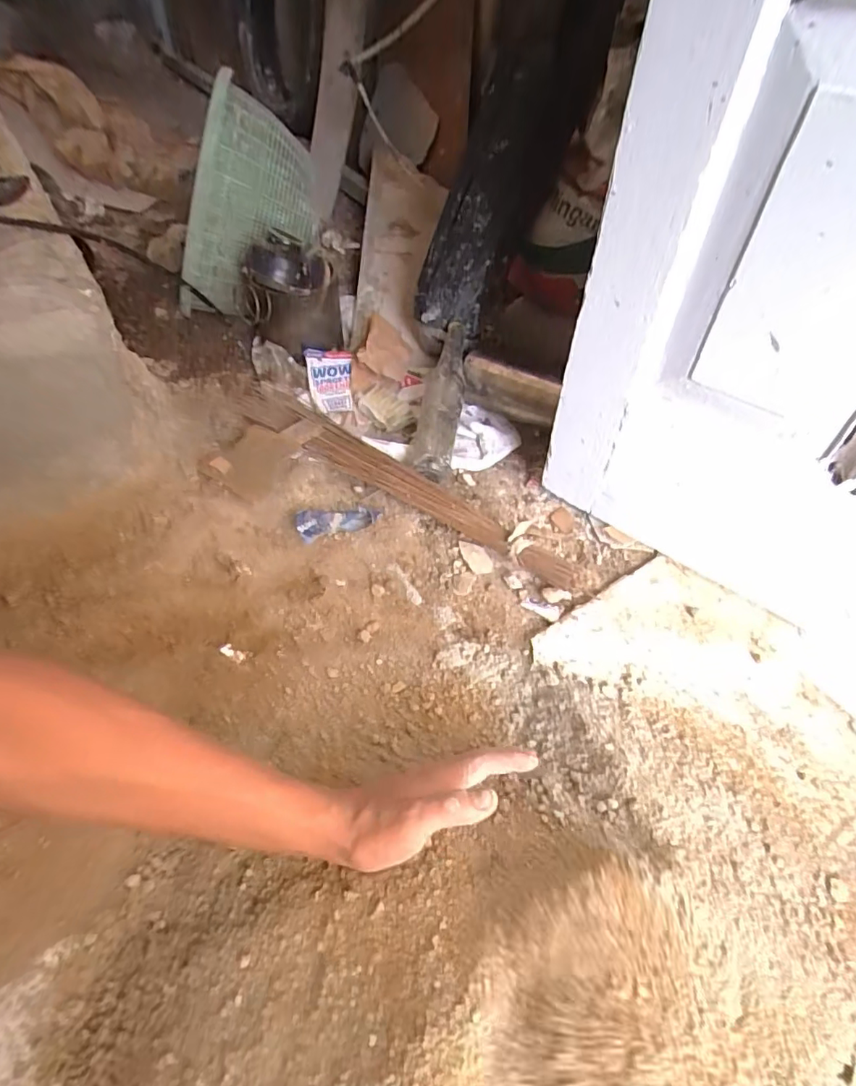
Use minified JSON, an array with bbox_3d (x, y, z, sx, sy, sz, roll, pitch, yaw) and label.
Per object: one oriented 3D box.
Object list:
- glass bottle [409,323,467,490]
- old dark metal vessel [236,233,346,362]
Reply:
[{"bbox_3d":[0.018,-0.209,0.810,0.068,0.072,0.282,6,65,6],"label":"glass bottle"},{"bbox_3d":[-0.220,-0.402,0.899,0.123,0.173,0.138,25,56,19],"label":"old dark metal vessel"}]

